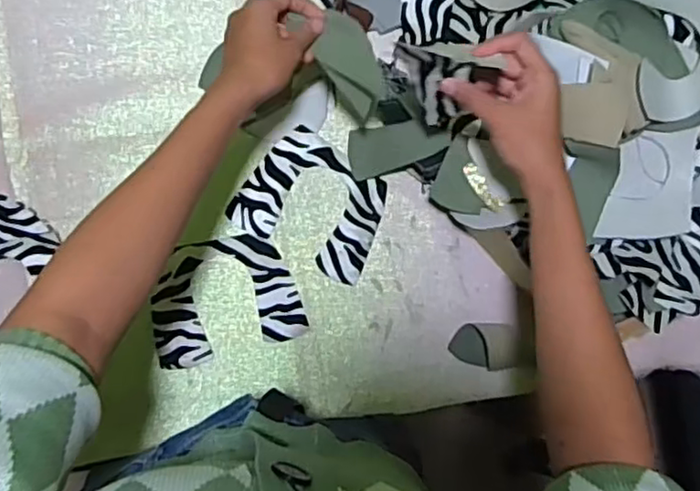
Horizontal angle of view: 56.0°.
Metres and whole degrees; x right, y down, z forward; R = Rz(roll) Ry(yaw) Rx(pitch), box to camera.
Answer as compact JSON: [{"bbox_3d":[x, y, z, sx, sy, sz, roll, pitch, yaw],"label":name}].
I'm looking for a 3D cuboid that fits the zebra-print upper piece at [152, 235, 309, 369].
[{"bbox_3d":[-0.130,0.053,0.677,0.150,0.009,0.118,-14,88,-9],"label":"zebra-print upper piece"}]

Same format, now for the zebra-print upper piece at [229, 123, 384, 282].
[{"bbox_3d":[-0.035,-0.046,0.695,0.148,0.012,0.121,29,84,-6],"label":"zebra-print upper piece"}]

